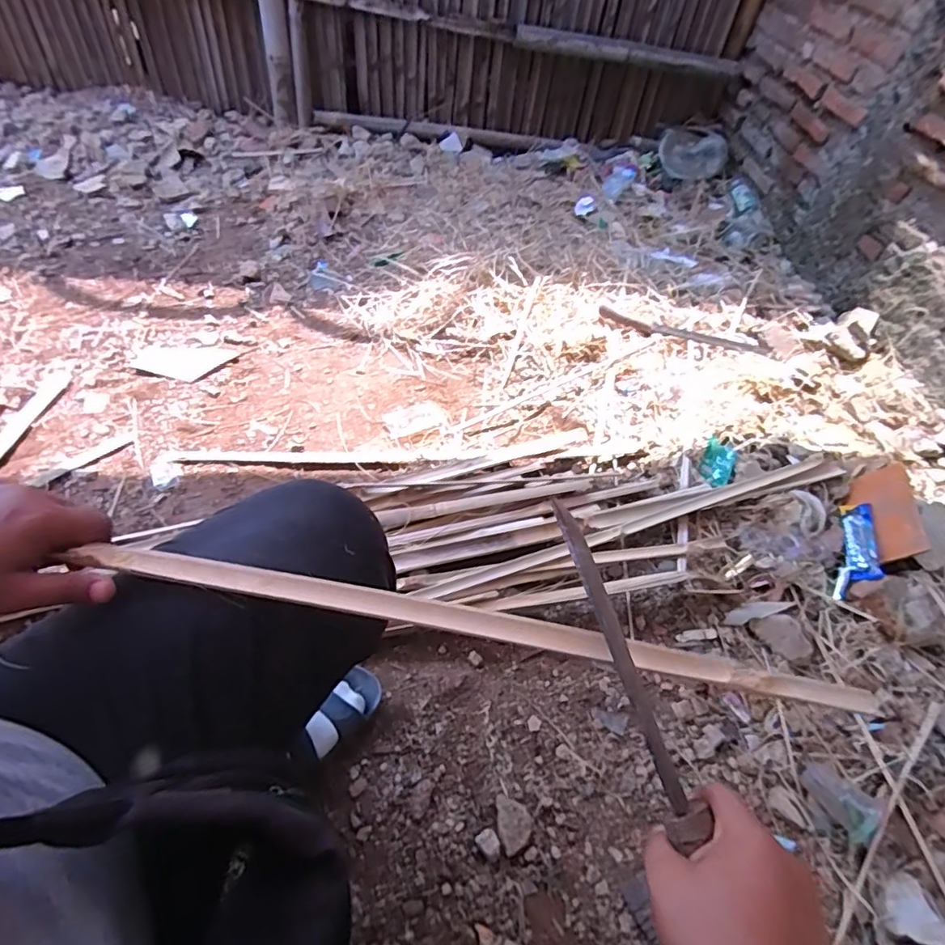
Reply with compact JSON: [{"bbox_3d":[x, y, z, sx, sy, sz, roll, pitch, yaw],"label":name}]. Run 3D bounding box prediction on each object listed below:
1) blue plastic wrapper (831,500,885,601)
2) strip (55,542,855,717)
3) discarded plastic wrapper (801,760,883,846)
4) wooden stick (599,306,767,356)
[{"bbox_3d":[0.659,0.132,0.943,0.053,0.040,0.208,24,56,13],"label":"blue plastic wrapper"},{"bbox_3d":[-0.008,0.110,0.406,0.563,0.013,0.022,10,54,3],"label":"strip"},{"bbox_3d":[0.503,0.441,0.750,0.051,0.031,0.099,-24,58,-26],"label":"discarded plastic wrapper"},{"bbox_3d":[0.484,-0.321,1.293,0.376,0.022,0.061,15,54,7],"label":"wooden stick"}]

